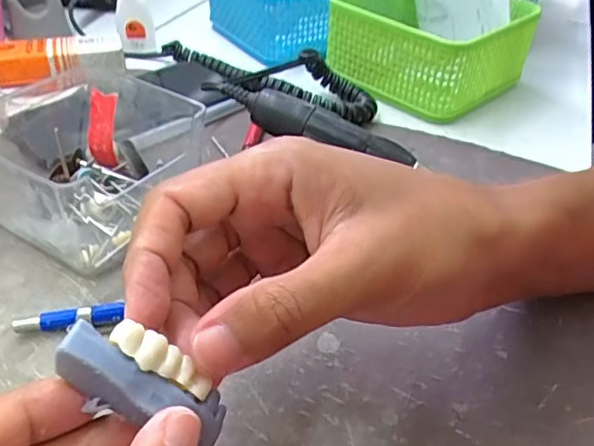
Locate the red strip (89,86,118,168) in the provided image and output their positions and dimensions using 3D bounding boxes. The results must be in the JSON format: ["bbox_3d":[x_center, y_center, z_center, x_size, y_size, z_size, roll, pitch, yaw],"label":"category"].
[{"bbox_3d":[-0.113,-0.054,0.333,0.017,0.043,0.013,4,13,-1],"label":"red strip"}]

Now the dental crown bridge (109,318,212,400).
[{"bbox_3d":[-0.037,0.038,0.158,0.031,0.006,0.012,41,37,-19],"label":"dental crown bridge"}]

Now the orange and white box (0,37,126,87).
[{"bbox_3d":[-0.189,-0.131,0.458,0.095,0.022,0.037,-11,42,-17],"label":"orange and white box"}]

